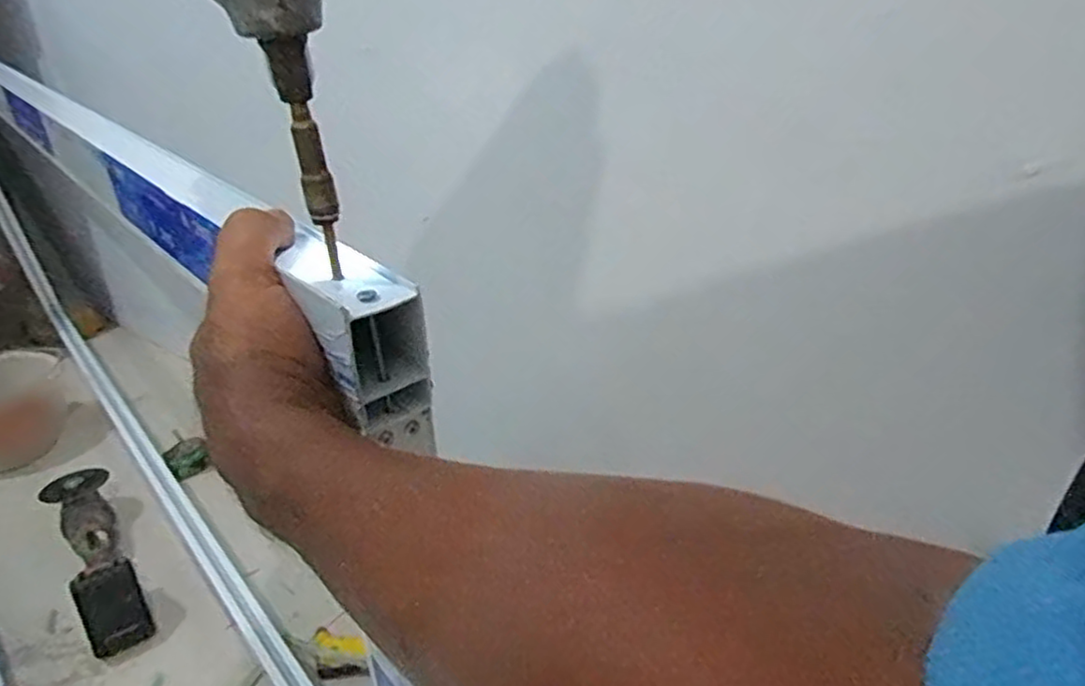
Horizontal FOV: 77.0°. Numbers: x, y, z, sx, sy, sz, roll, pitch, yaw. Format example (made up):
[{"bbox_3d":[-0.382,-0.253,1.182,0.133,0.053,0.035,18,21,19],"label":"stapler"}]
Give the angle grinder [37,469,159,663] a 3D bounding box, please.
[{"bbox_3d":[-0.699,0.319,1.070,0.093,0.102,0.367,-23,35,-34],"label":"angle grinder"}]

